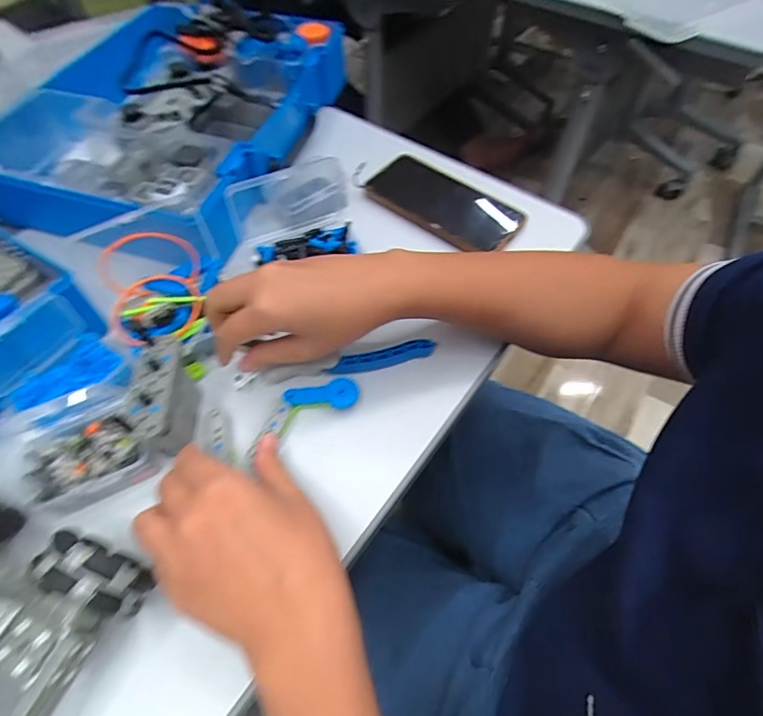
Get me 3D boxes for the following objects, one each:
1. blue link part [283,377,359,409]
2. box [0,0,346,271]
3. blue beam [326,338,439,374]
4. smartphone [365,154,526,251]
[{"bbox_3d":[-0.045,0.030,0.339,0.054,0.004,0.022,-12,77,-4],"label":"blue link part"},{"bbox_3d":[-0.215,-0.260,0.472,0.288,0.079,0.351,14,58,10],"label":"box"},{"bbox_3d":[0.000,0.000,0.357,0.086,0.014,0.011,-12,57,-6],"label":"blue beam"},{"bbox_3d":[0.063,-0.160,0.459,0.160,0.016,0.072,32,63,20],"label":"smartphone"}]

